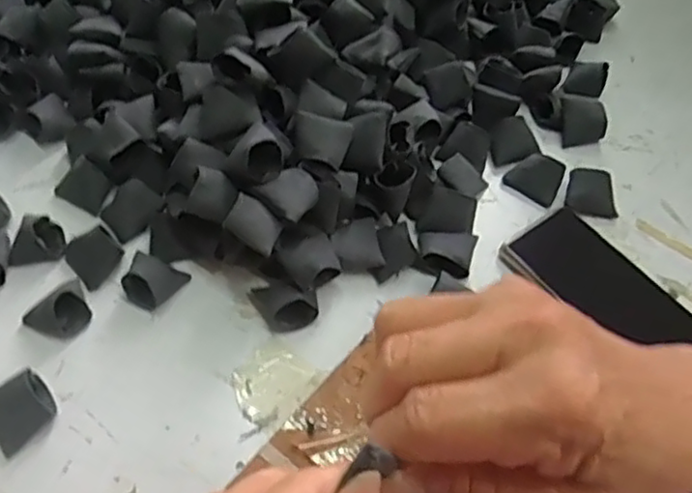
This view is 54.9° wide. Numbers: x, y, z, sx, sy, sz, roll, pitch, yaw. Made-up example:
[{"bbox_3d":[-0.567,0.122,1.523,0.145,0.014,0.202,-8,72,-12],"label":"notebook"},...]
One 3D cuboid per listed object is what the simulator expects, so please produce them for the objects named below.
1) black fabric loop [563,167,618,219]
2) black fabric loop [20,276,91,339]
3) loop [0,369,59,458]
[{"bbox_3d":[0.199,-0.043,0.535,0.041,0.023,0.031,12,55,5],"label":"black fabric loop"},{"bbox_3d":[-0.198,0.040,0.451,0.042,0.029,0.039,2,55,-3],"label":"black fabric loop"},{"bbox_3d":[-0.203,0.101,0.417,0.036,0.015,0.041,-29,62,-22],"label":"loop"}]

